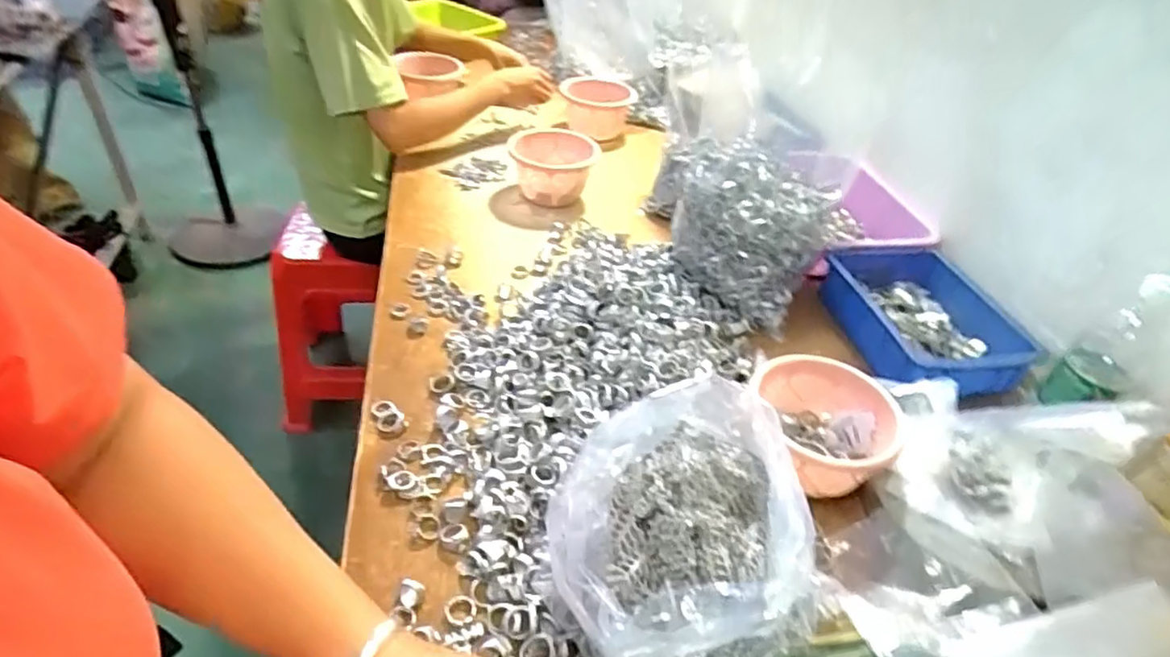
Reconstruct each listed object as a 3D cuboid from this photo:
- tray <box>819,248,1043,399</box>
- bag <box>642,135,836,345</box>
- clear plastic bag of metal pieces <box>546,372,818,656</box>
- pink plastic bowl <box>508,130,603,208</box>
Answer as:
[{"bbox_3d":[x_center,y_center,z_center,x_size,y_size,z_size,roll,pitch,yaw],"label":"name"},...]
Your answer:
[{"bbox_3d":[0.437,-0.010,0.842,0.179,0.071,0.241,0,39,-8],"label":"tray"},{"bbox_3d":[0.207,-0.143,0.887,0.232,0.174,0.189,25,42,21],"label":"bag"},{"bbox_3d":[0.068,0.168,0.495,0.195,0.152,0.184,-14,43,-24],"label":"clear plastic bag of metal pieces"},{"bbox_3d":[-0.053,-0.276,1.092,0.149,0.082,0.180,1,39,-7],"label":"pink plastic bowl"}]

